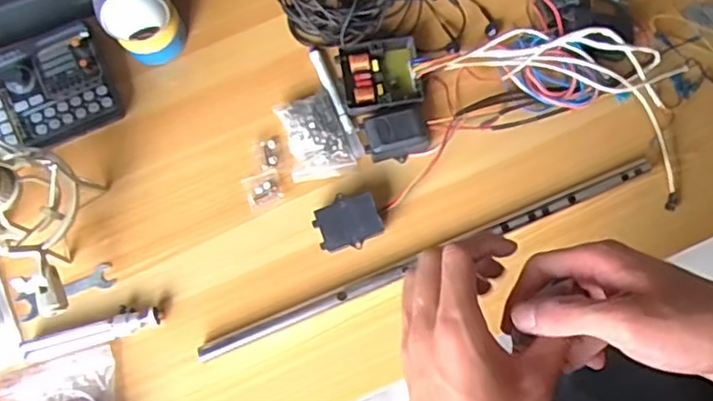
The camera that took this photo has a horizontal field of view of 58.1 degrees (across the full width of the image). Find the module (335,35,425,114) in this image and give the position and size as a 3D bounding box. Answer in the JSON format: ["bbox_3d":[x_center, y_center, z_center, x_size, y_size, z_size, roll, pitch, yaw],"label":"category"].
[{"bbox_3d":[0.027,-0.133,0.689,0.084,0.026,0.075,-12,79,-1],"label":"module"}]

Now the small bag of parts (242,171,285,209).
[{"bbox_3d":[-0.099,-0.012,0.680,0.034,0.007,0.033,-23,79,-3],"label":"small bag of parts"}]

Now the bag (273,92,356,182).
[{"bbox_3d":[-0.043,-0.068,0.681,0.065,0.020,0.086,-16,79,-1],"label":"bag"}]

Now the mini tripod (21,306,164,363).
[{"bbox_3d":[-0.267,0.133,0.647,0.138,0.020,0.025,-17,79,-2],"label":"mini tripod"}]

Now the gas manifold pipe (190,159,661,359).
[{"bbox_3d":[0.076,0.056,0.639,0.486,0.015,0.017,-23,81,-4],"label":"gas manifold pipe"}]

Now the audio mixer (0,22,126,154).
[{"bbox_3d":[-0.348,-0.109,0.688,0.166,0.030,0.107,-25,79,-3],"label":"audio mixer"}]

